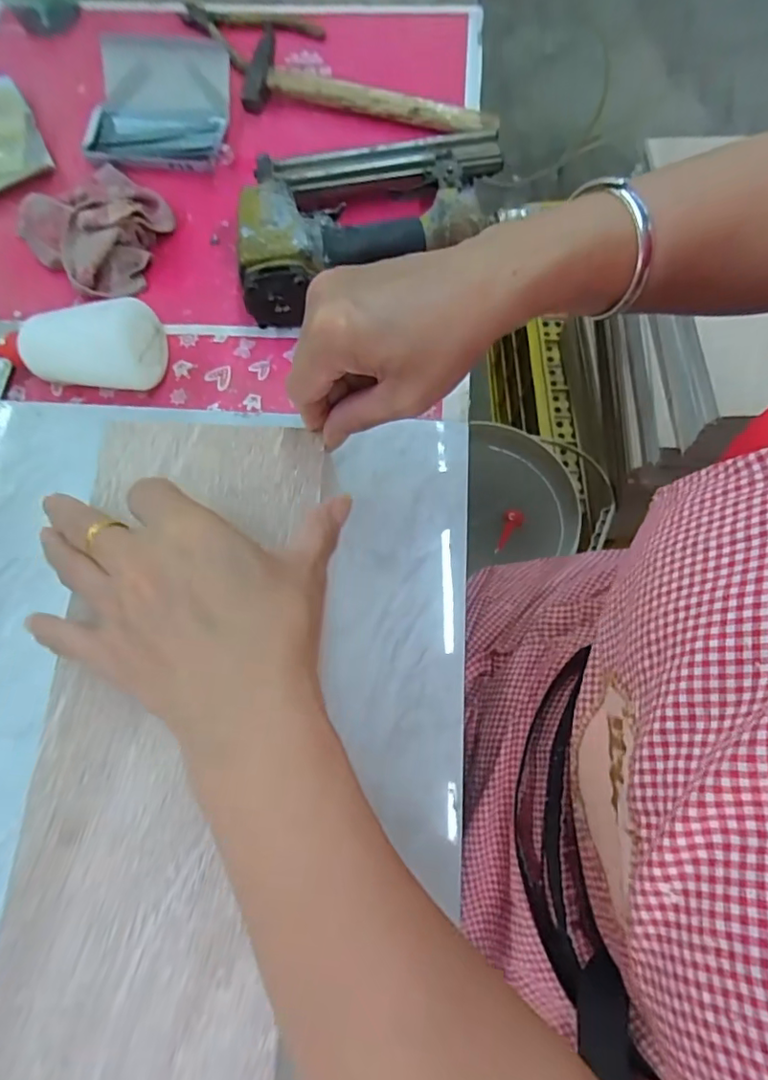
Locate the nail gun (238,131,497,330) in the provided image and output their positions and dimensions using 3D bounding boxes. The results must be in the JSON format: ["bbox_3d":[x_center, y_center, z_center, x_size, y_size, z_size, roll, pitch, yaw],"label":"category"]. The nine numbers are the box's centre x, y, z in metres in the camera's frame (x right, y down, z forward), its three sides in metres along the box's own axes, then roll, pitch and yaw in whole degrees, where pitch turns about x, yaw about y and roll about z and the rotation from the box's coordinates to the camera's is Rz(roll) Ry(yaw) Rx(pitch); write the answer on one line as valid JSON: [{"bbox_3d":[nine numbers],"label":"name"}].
[{"bbox_3d":[-0.005,-0.269,0.462,0.223,0.063,0.157,-9,71,-1],"label":"nail gun"}]

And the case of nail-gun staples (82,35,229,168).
[{"bbox_3d":[-0.213,-0.412,0.525,0.131,0.041,0.125,3,71,3],"label":"case of nail-gun staples"}]

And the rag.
[{"bbox_3d":[-0.252,-0.281,0.484,0.136,0.039,0.108,40,77,14],"label":"rag"}]

